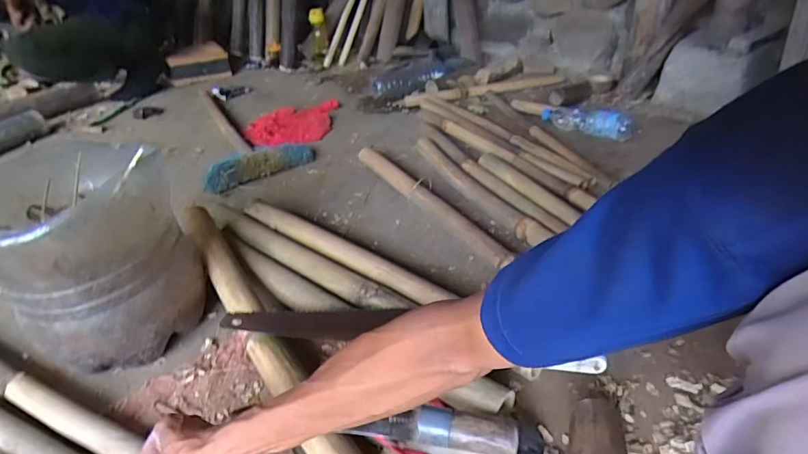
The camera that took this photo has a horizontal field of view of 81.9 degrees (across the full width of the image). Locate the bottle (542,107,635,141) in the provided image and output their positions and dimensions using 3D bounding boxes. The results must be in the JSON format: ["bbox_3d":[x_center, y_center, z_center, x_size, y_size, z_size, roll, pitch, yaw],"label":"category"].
[{"bbox_3d":[0.472,-0.276,1.200,0.225,0.070,0.073,20,40,31],"label":"bottle"}]

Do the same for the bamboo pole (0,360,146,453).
[{"bbox_3d":[-0.591,0.206,0.669,0.623,0.035,0.037,14,37,21],"label":"bamboo pole"}]

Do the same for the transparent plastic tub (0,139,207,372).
[{"bbox_3d":[-0.441,0.029,0.683,0.226,0.243,0.244,-2,34,1],"label":"transparent plastic tub"}]

